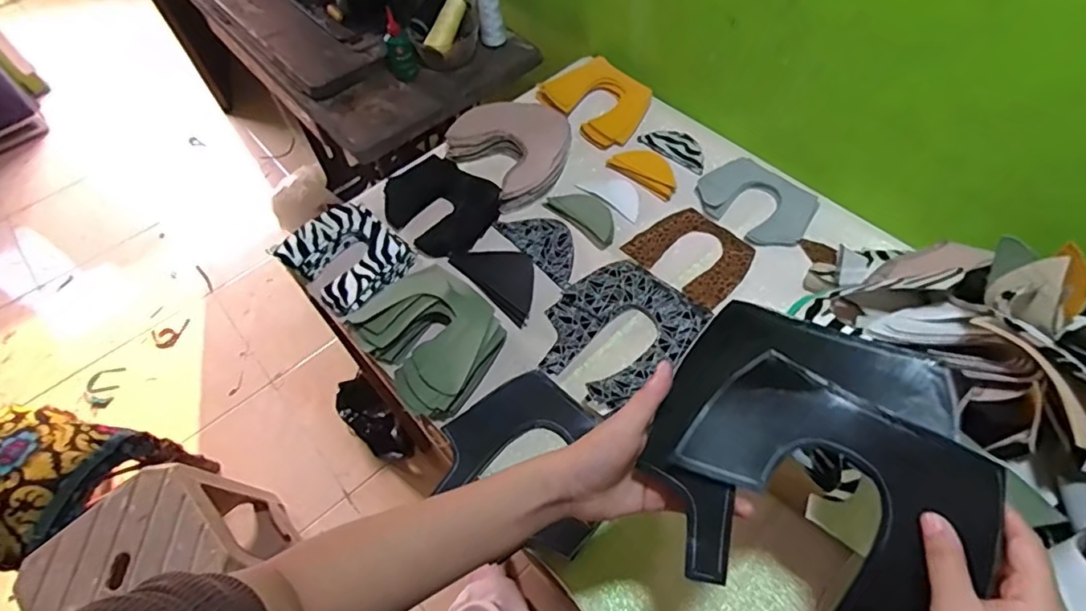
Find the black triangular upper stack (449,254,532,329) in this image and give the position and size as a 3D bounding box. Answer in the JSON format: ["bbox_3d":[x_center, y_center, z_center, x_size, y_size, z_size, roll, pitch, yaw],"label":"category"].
[{"bbox_3d":[-0.049,-0.035,0.769,0.077,0.019,0.144,-35,61,-18],"label":"black triangular upper stack"}]

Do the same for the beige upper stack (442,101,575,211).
[{"bbox_3d":[-0.038,-0.243,0.871,0.183,0.039,0.175,-40,63,-21],"label":"beige upper stack"}]

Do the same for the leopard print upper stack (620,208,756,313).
[{"bbox_3d":[0.199,-0.069,0.769,0.119,0.007,0.145,-40,62,-20],"label":"leopard print upper stack"}]

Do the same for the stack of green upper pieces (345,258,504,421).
[{"bbox_3d":[-0.136,0.032,0.695,0.144,0.043,0.187,-36,61,-18],"label":"stack of green upper pieces"}]

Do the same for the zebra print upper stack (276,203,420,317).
[{"bbox_3d":[-0.260,-0.068,0.775,0.152,0.033,0.130,37,66,25],"label":"zebra print upper stack"}]

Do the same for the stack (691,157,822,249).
[{"bbox_3d":[0.294,-0.144,0.798,0.113,0.014,0.156,-37,61,-19],"label":"stack"}]

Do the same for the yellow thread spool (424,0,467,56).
[{"bbox_3d":[-0.167,-0.485,1.004,0.035,0.033,0.116,17,75,15],"label":"yellow thread spool"}]

